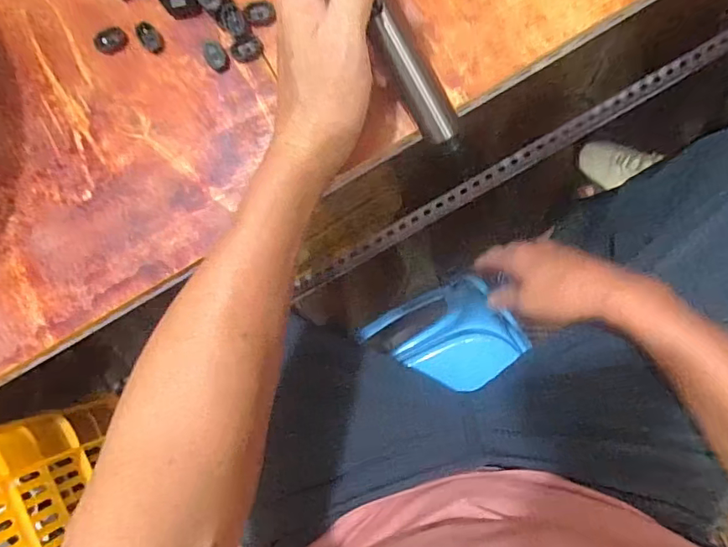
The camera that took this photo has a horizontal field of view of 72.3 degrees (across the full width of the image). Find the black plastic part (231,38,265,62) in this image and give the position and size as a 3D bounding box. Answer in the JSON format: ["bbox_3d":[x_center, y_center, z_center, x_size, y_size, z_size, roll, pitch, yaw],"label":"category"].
[{"bbox_3d":[-0.082,-0.157,0.350,0.022,0.004,0.014,-13,87,5],"label":"black plastic part"}]

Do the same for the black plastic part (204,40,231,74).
[{"bbox_3d":[-0.104,-0.154,0.353,0.014,0.005,0.023,-29,86,4],"label":"black plastic part"}]

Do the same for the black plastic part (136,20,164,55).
[{"bbox_3d":[-0.154,-0.170,0.357,0.013,0.006,0.024,-36,86,4],"label":"black plastic part"}]

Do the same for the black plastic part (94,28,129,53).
[{"bbox_3d":[-0.183,-0.169,0.361,0.022,0.006,0.015,-19,87,5],"label":"black plastic part"}]

